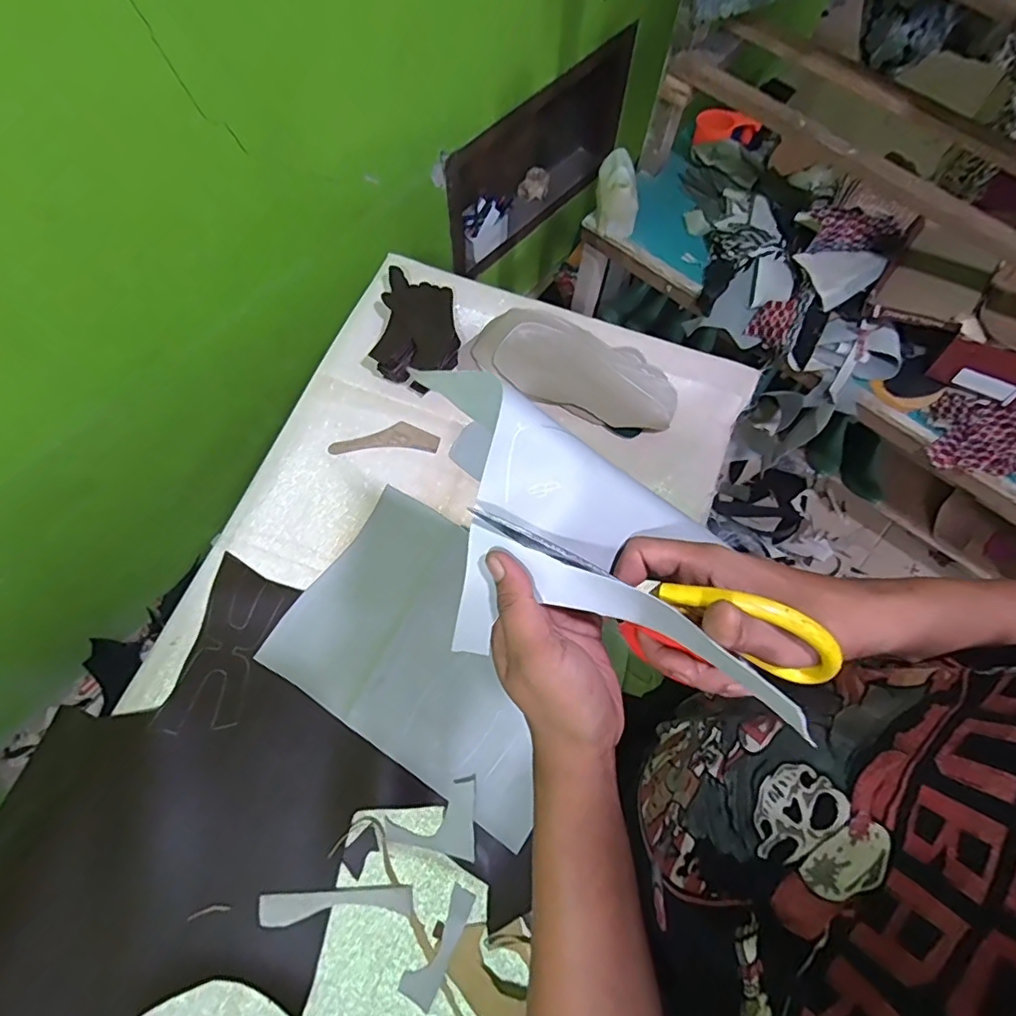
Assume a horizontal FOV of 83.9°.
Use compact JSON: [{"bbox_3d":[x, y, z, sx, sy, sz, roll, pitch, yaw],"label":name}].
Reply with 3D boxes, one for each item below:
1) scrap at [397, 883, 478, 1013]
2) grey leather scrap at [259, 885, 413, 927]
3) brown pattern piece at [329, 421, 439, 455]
[{"bbox_3d":[-0.072,0.463,0.601,0.038,0.005,0.111,27,70,10],"label":"scrap"},{"bbox_3d":[-0.185,0.429,0.611,0.159,0.004,0.030,0,66,-5],"label":"grey leather scrap"},{"bbox_3d":[-0.177,-0.100,0.812,0.153,0.005,0.045,-1,75,0],"label":"brown pattern piece"}]

